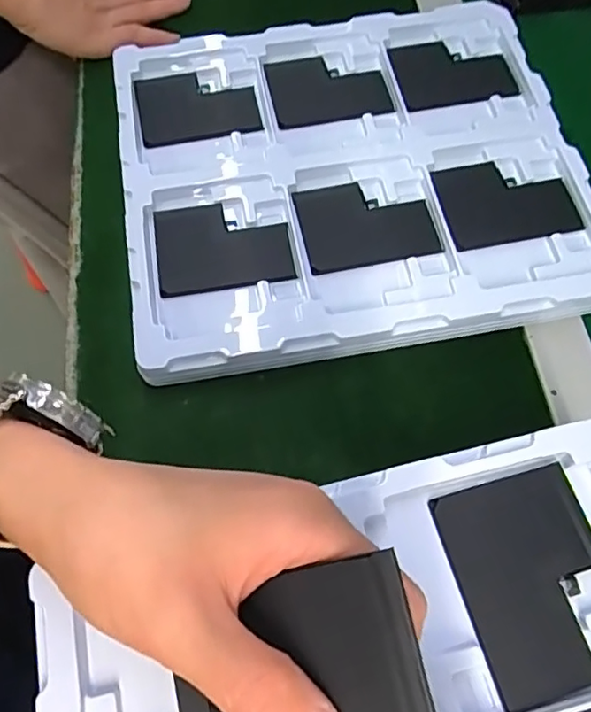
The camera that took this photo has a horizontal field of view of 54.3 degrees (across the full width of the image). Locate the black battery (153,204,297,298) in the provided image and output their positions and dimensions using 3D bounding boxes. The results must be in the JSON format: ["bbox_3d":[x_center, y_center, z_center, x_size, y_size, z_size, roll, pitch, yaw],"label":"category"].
[{"bbox_3d":[-0.049,-0.075,0.393,0.090,0.005,0.069,-8,67,-2],"label":"black battery"}]

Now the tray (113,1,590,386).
[{"bbox_3d":[0.038,-0.135,0.422,0.314,0.030,0.279,-10,67,-3],"label":"tray"}]

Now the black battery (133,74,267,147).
[{"bbox_3d":[-0.074,-0.189,0.438,0.089,0.005,0.067,-9,67,-2],"label":"black battery"}]

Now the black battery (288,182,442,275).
[{"bbox_3d":[0.049,-0.092,0.400,0.090,0.004,0.067,-9,67,-2],"label":"black battery"}]

